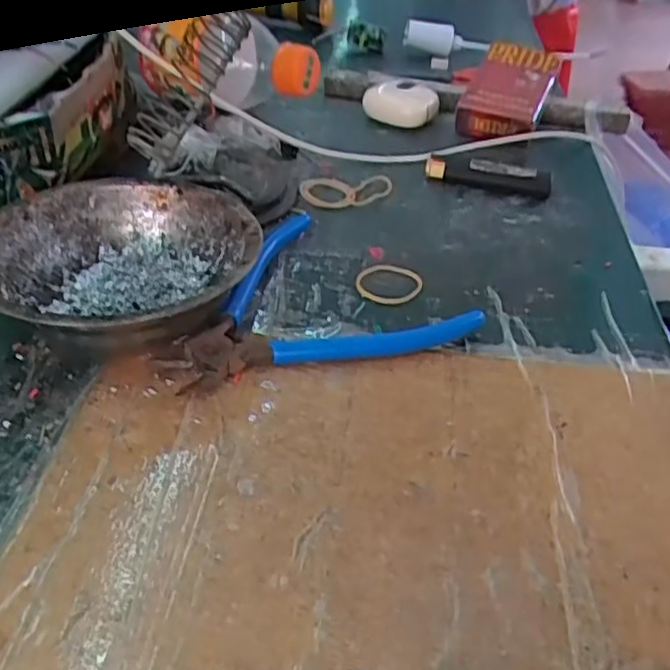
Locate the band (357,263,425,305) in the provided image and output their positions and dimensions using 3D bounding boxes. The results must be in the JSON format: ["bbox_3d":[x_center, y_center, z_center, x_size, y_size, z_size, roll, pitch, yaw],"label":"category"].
[{"bbox_3d":[0.029,-0.028,0.357,0.034,0.004,0.030,9,41,7],"label":"band"}]

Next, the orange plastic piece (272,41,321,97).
[{"bbox_3d":[-0.024,-0.164,0.424,0.029,0.031,0.023,0,40,-2],"label":"orange plastic piece"}]

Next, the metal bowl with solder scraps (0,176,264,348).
[{"bbox_3d":[-0.096,-0.030,0.318,0.116,0.043,0.124,1,40,-1],"label":"metal bowl with solder scraps"}]

